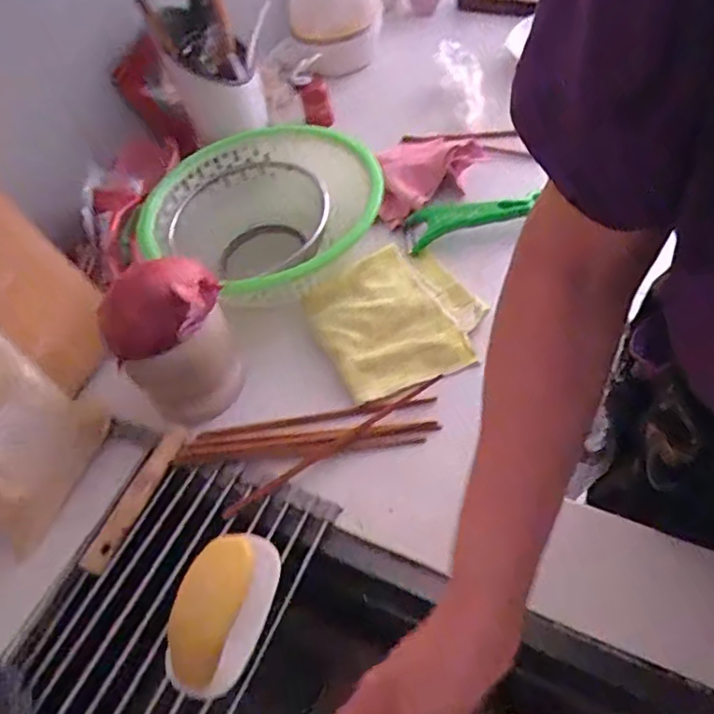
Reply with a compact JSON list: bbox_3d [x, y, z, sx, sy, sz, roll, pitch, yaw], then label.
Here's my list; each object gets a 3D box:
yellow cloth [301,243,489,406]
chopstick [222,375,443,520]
[{"bbox_3d":[0.039,-0.044,0.604,0.162,0.009,0.171,-29,54,-10],"label":"yellow cloth"},{"bbox_3d":[-0.019,0.080,0.528,0.236,0.005,0.011,-32,55,-12],"label":"chopstick"}]

